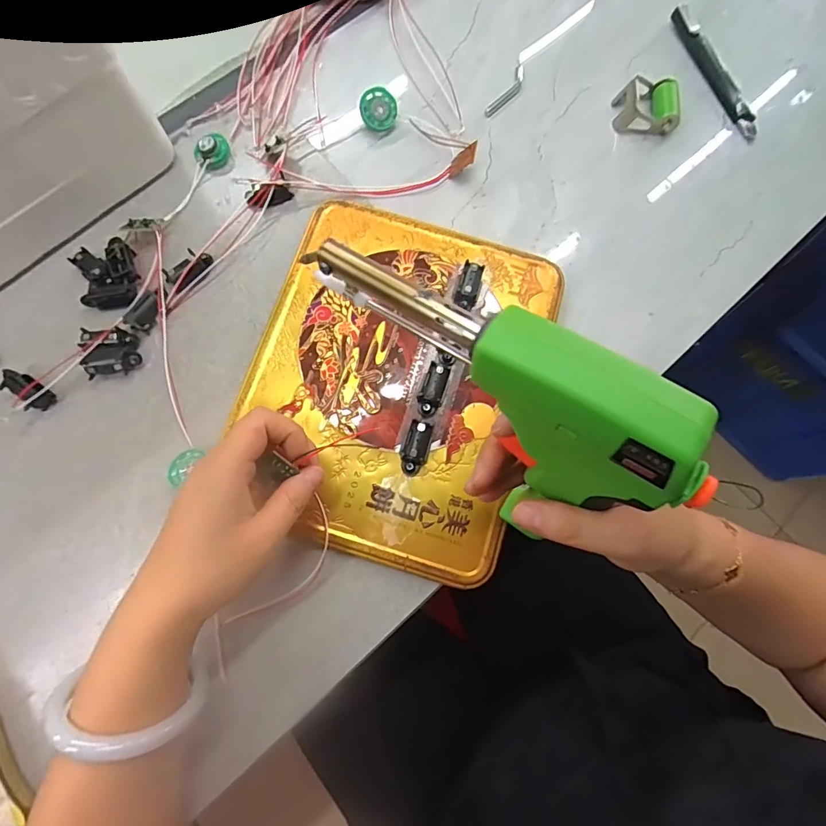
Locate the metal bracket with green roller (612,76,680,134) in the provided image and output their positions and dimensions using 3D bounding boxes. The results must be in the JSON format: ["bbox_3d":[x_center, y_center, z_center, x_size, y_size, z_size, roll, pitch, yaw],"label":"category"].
[{"bbox_3d":[0.192,-0.253,0.363,0.045,0.018,0.042,1,76,-2],"label":"metal bracket with green roller"}]

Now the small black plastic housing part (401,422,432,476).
[{"bbox_3d":[0.002,0.023,0.284,0.015,0.015,0.033,14,76,2],"label":"small black plastic housing part"}]

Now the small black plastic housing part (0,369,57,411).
[{"bbox_3d":[-0.260,-0.016,0.298,0.030,0.016,0.017,44,79,9],"label":"small black plastic housing part"}]

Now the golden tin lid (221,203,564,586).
[{"bbox_3d":[-0.012,-0.027,0.306,0.188,0.015,0.234,16,76,2],"label":"golden tin lid"}]

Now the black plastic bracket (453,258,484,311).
[{"bbox_3d":[0.040,-0.089,0.312,0.017,0.014,0.033,17,76,2],"label":"black plastic bracket"}]

